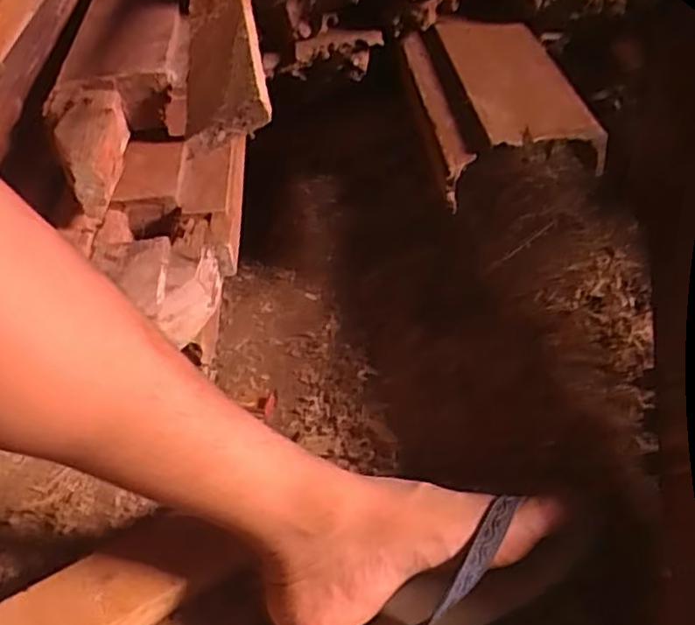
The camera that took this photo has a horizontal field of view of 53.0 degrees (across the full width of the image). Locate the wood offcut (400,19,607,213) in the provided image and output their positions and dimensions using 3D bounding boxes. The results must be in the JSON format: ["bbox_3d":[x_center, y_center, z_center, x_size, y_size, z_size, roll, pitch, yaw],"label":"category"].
[{"bbox_3d":[0.127,-0.207,0.650,0.131,0.043,0.253,-7,44,-4],"label":"wood offcut"}]

